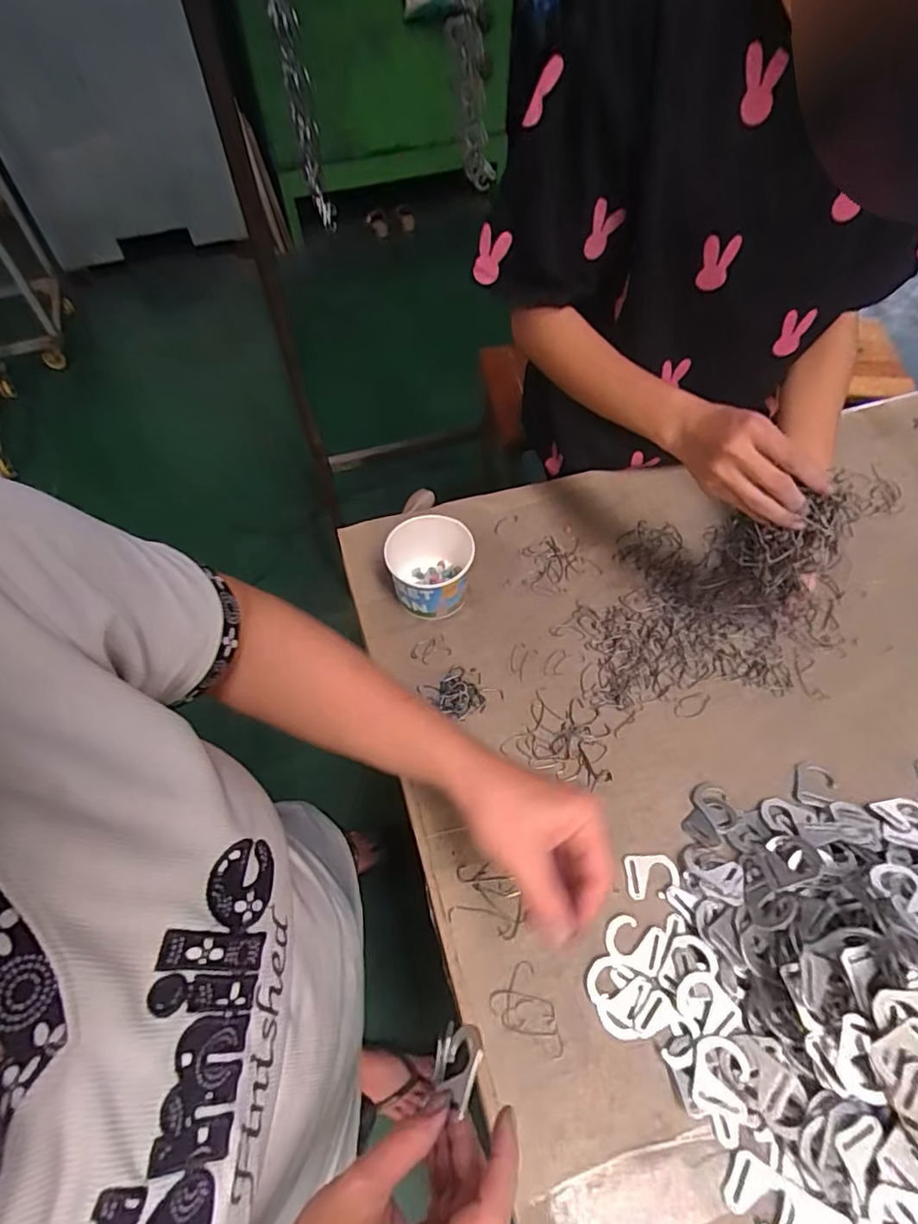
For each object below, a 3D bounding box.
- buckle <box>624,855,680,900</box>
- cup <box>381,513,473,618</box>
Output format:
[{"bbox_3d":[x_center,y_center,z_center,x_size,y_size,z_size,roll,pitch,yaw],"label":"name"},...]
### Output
[{"bbox_3d":[0.164,0.224,0.491,0.043,0.004,0.033,-2,56,-1],"label":"buckle"},{"bbox_3d":[-0.031,-0.046,0.630,0.087,0.073,0.093,0,56,0],"label":"cup"}]

